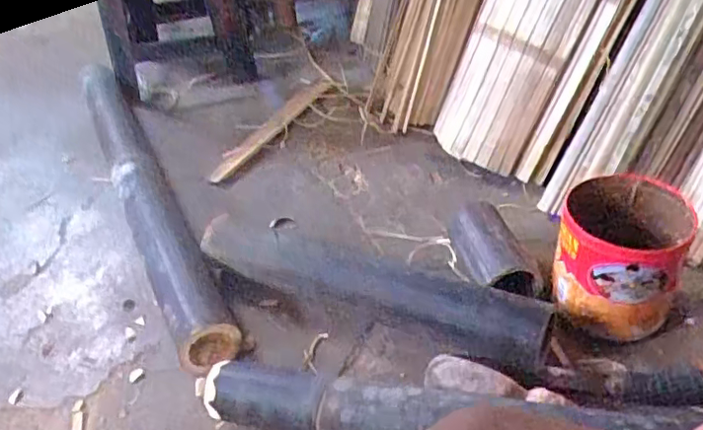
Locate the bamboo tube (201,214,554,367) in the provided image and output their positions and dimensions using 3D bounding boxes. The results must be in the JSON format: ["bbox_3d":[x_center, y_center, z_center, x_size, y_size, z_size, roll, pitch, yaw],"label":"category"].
[{"bbox_3d":[0.021,0.092,0.816,0.485,0.090,0.098,12,41,23],"label":"bamboo tube"}]

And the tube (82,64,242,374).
[{"bbox_3d":[-0.403,-0.069,1.103,0.082,0.082,0.994,-21,39,-19],"label":"tube"}]

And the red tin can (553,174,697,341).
[{"bbox_3d":[0.342,0.050,0.741,0.147,0.149,0.168,11,40,22],"label":"red tin can"}]

